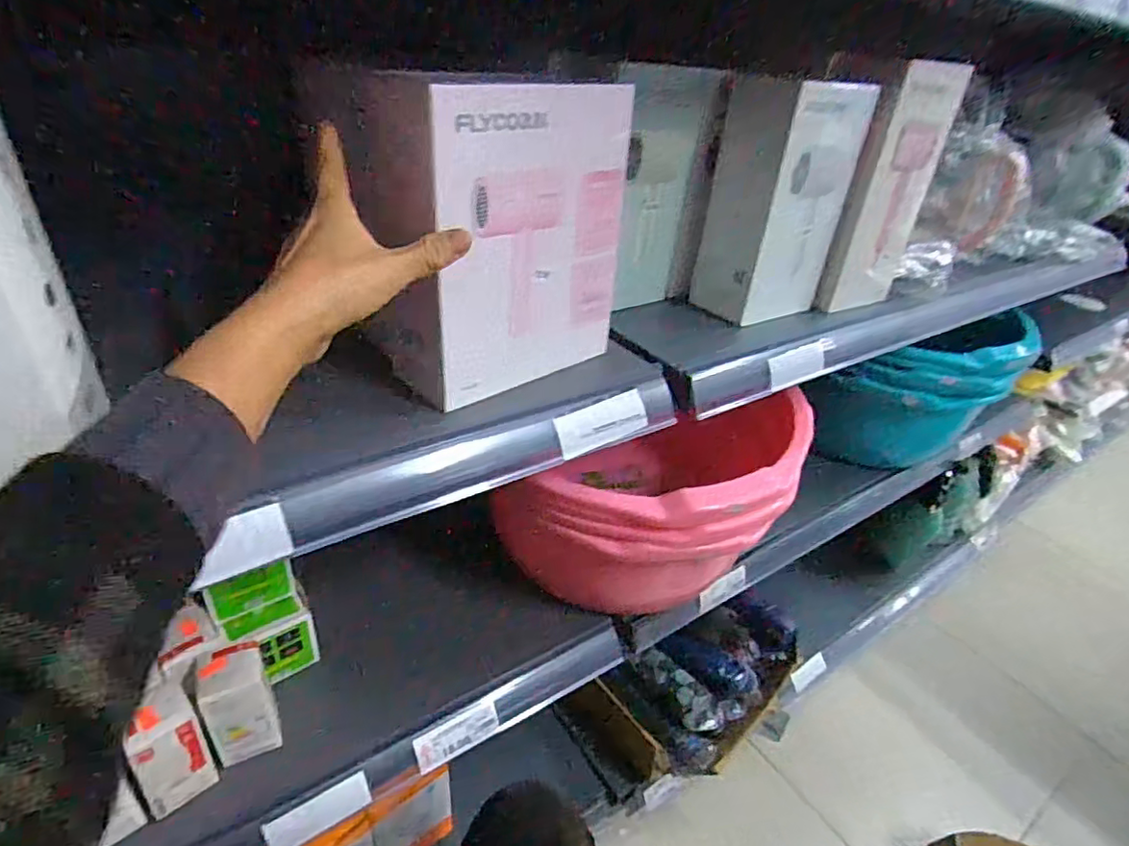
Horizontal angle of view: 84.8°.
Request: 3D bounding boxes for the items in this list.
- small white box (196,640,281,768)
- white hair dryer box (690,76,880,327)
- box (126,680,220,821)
[{"bbox_3d":[-0.300,0.259,0.572,0.056,0.089,0.057,-14,39,-28],"label":"small white box"},{"bbox_3d":[0.221,-0.232,0.656,0.138,0.223,0.100,-22,43,-36],"label":"white hair dryer box"},{"bbox_3d":[-0.346,0.279,0.538,0.052,0.089,0.064,-22,43,-36],"label":"box"}]

